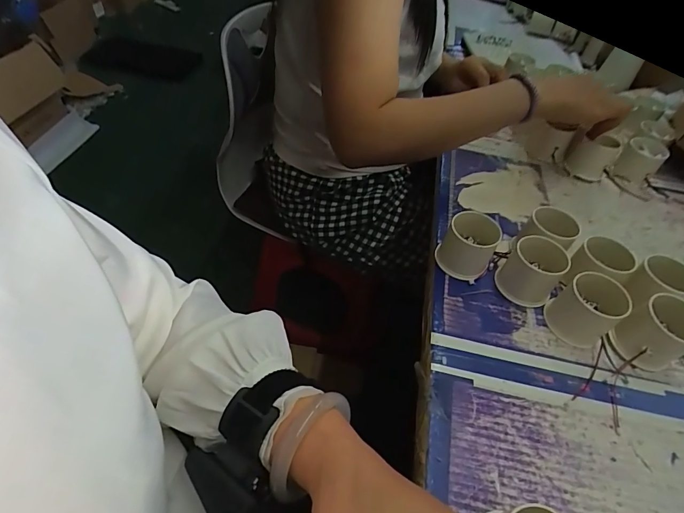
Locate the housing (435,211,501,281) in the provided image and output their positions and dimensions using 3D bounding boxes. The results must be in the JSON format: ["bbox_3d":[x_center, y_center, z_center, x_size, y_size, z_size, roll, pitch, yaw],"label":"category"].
[{"bbox_3d":[0.129,-0.011,0.407,0.051,0.048,0.050,23,50,14],"label":"housing"}]

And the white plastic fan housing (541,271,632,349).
[{"bbox_3d":[0.230,0.049,0.370,0.051,0.050,0.053,-28,57,-28],"label":"white plastic fan housing"}]

